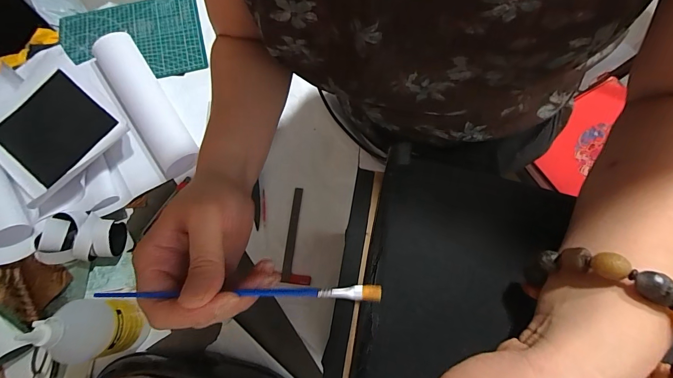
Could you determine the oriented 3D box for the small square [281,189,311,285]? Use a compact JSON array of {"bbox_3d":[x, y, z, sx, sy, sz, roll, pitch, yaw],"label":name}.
[{"bbox_3d":[-0.065,0.080,0.585,0.047,0.006,0.167,3,72,2],"label":"small square"}]

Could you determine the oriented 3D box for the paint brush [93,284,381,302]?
[{"bbox_3d":[-0.046,0.063,0.201,0.149,0.004,0.009,2,72,-7],"label":"paint brush"}]

